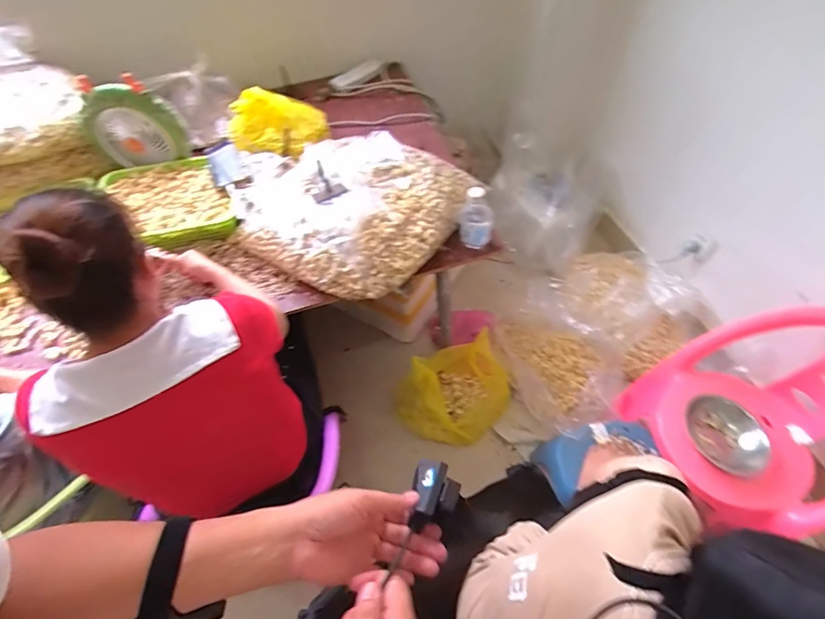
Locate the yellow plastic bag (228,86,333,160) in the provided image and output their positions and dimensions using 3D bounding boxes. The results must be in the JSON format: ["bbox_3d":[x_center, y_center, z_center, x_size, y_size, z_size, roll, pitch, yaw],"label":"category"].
[{"bbox_3d":[-0.354,-0.480,1.205,0.257,0.145,0.163,-16,57,-7],"label":"yellow plastic bag"}]

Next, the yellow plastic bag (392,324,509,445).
[{"bbox_3d":[0.120,0.249,1.299,0.285,0.247,0.221,-32,61,-17],"label":"yellow plastic bag"}]

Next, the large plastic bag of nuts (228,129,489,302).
[{"bbox_3d":[-0.153,-0.249,1.051,0.498,0.127,0.408,28,62,19],"label":"large plastic bag of nuts"}]

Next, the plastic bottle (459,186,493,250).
[{"bbox_3d":[0.140,-0.198,0.998,0.071,0.136,0.068,6,57,7],"label":"plastic bottle"}]

